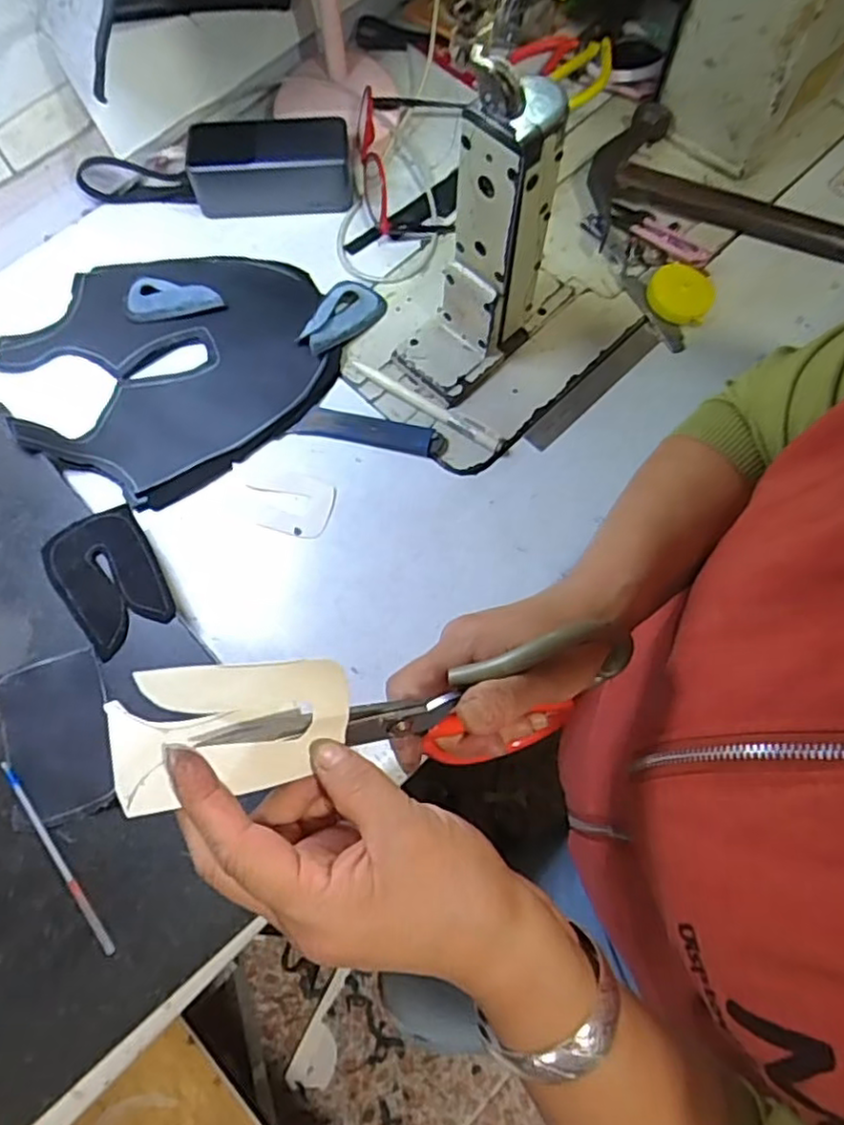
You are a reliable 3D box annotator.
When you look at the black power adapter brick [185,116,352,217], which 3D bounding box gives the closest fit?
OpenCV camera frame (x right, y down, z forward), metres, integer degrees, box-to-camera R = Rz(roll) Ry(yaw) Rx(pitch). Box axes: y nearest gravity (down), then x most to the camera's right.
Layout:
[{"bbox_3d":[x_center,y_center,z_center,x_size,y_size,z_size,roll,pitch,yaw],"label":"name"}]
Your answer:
[{"bbox_3d":[-0.120,-0.317,0.544,0.125,0.048,0.055,-5,69,0],"label":"black power adapter brick"}]

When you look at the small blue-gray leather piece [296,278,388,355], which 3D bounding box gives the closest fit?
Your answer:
[{"bbox_3d":[-0.064,-0.192,0.522,0.040,0.010,0.075,36,75,14],"label":"small blue-gray leather piece"}]

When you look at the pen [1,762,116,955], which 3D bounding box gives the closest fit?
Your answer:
[{"bbox_3d":[-0.208,0.166,0.384,0.007,0.005,0.124,-37,73,-11],"label":"pen"}]

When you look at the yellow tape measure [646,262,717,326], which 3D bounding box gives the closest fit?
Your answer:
[{"bbox_3d":[0.199,-0.208,0.524,0.049,0.017,0.043,22,72,10],"label":"yellow tape measure"}]

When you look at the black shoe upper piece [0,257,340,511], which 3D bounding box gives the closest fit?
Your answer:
[{"bbox_3d":[-0.193,-0.163,0.518,0.229,0.022,0.211,-1,69,2],"label":"black shoe upper piece"}]

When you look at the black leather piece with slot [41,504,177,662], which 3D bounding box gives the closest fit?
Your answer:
[{"bbox_3d":[-0.203,0.010,0.441,0.062,0.006,0.091,-32,72,-9],"label":"black leather piece with slot"}]

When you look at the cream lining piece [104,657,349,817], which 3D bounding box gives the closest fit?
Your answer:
[{"bbox_3d":[-0.069,0.061,0.251,0.084,0.023,0.046,-7,97,-16],"label":"cream lining piece"}]

